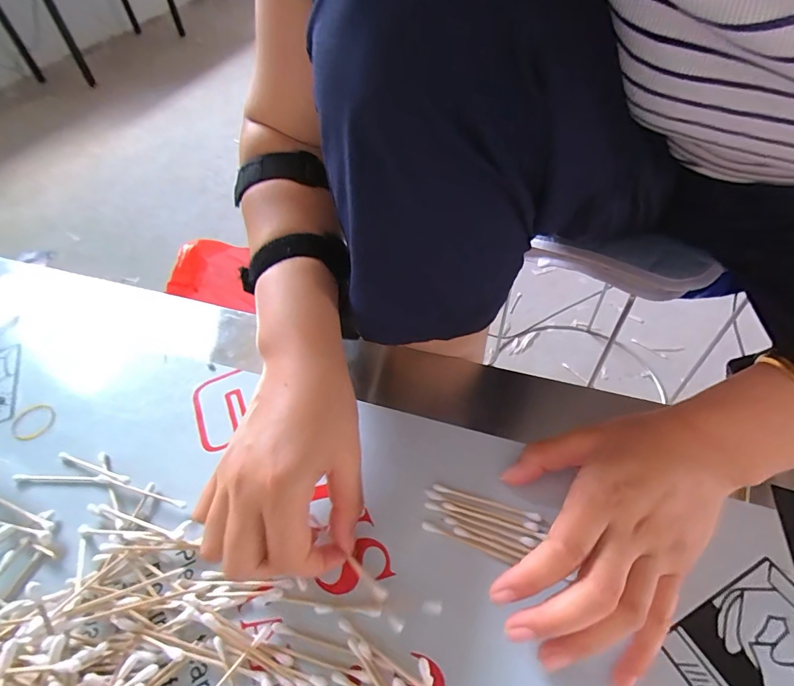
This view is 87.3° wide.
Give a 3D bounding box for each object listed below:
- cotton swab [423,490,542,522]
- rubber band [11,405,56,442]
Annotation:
[{"bbox_3d":[0.058,0.104,0.275,0.070,0.004,0.005,13,54,14],"label":"cotton swab"},{"bbox_3d":[-0.296,0.064,0.338,0.036,0.004,0.032,6,49,13],"label":"rubber band"}]

